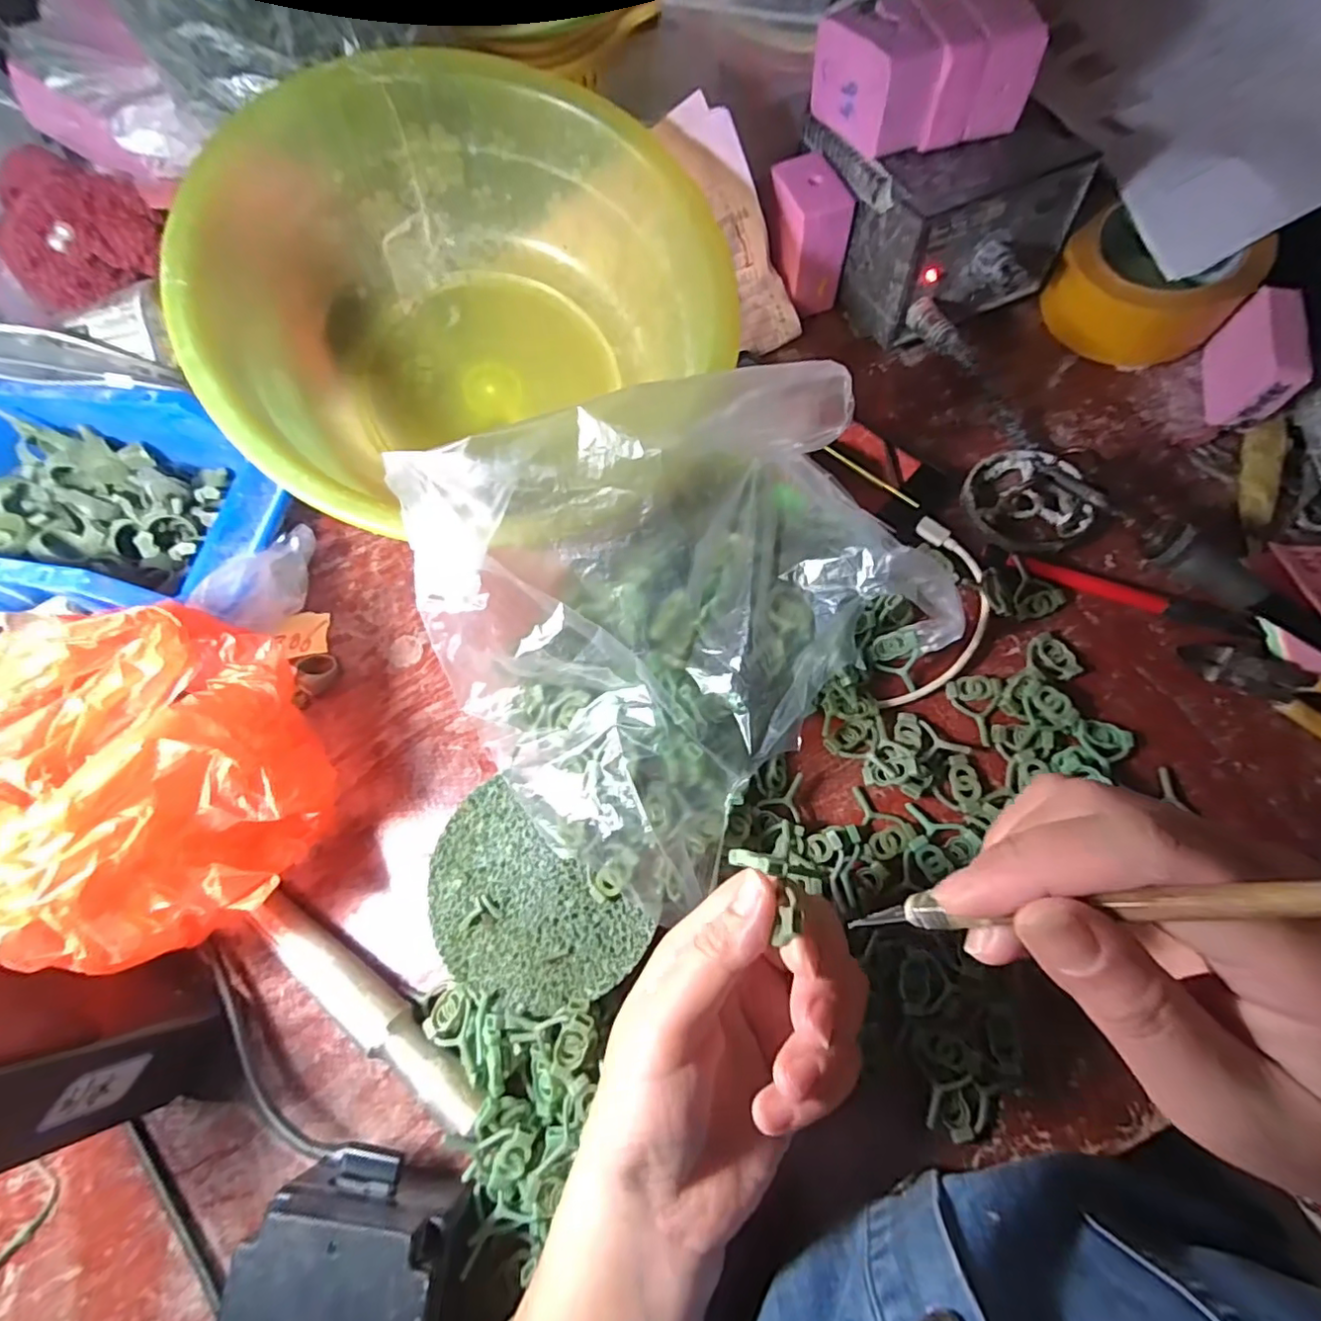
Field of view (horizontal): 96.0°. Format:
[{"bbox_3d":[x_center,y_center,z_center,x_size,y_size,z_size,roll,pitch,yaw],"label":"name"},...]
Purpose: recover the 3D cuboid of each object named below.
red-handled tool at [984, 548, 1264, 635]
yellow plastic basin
[{"bbox_3d":[0.247,-0.037,0.322,0.137,0.009,0.013,17,72,10],"label":"red-handled tool"},{"bbox_3d":[-0.096,-0.184,0.332,0.252,0.120,0.238,-1,70,4],"label":"yellow plastic basin"}]

